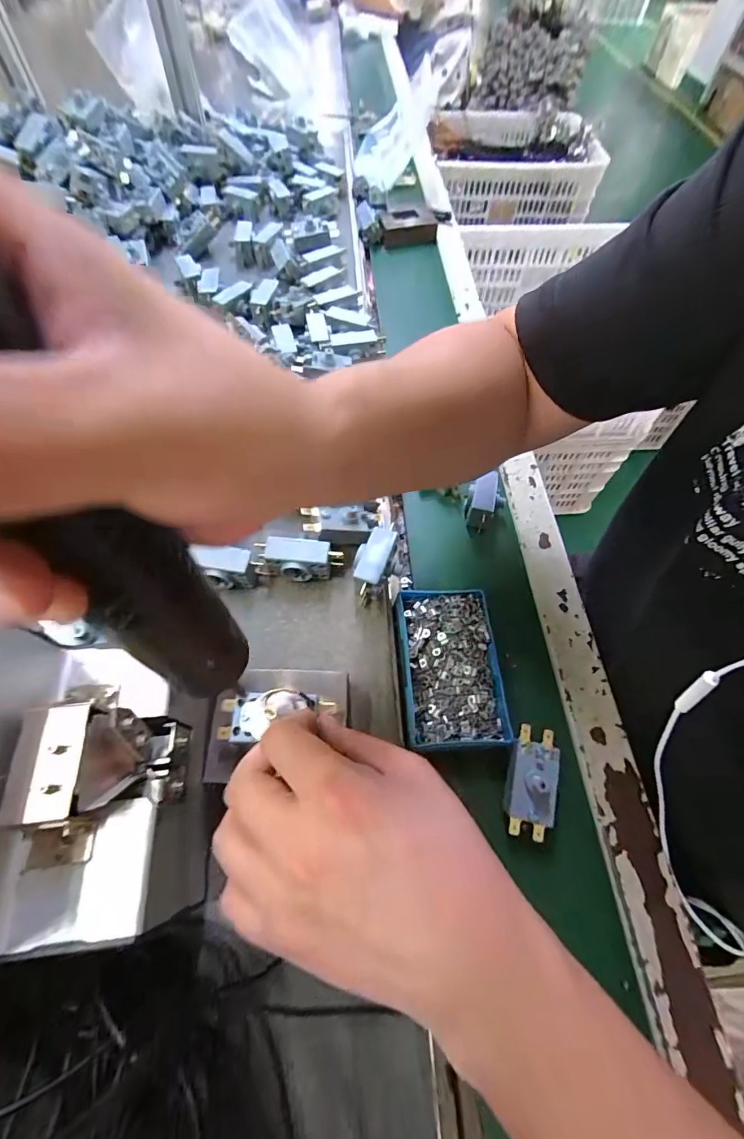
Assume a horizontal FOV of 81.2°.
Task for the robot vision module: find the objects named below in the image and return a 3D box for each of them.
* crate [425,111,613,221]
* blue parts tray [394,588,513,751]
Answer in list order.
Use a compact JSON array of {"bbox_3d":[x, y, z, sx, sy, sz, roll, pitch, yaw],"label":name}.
[{"bbox_3d":[0.384,-1.166,1.250,0.444,0.144,0.360,-4,61,-4],"label":"crate"},{"bbox_3d":[0.056,0.070,0.321,0.071,0.022,0.113,-3,61,-4],"label":"blue parts tray"}]

